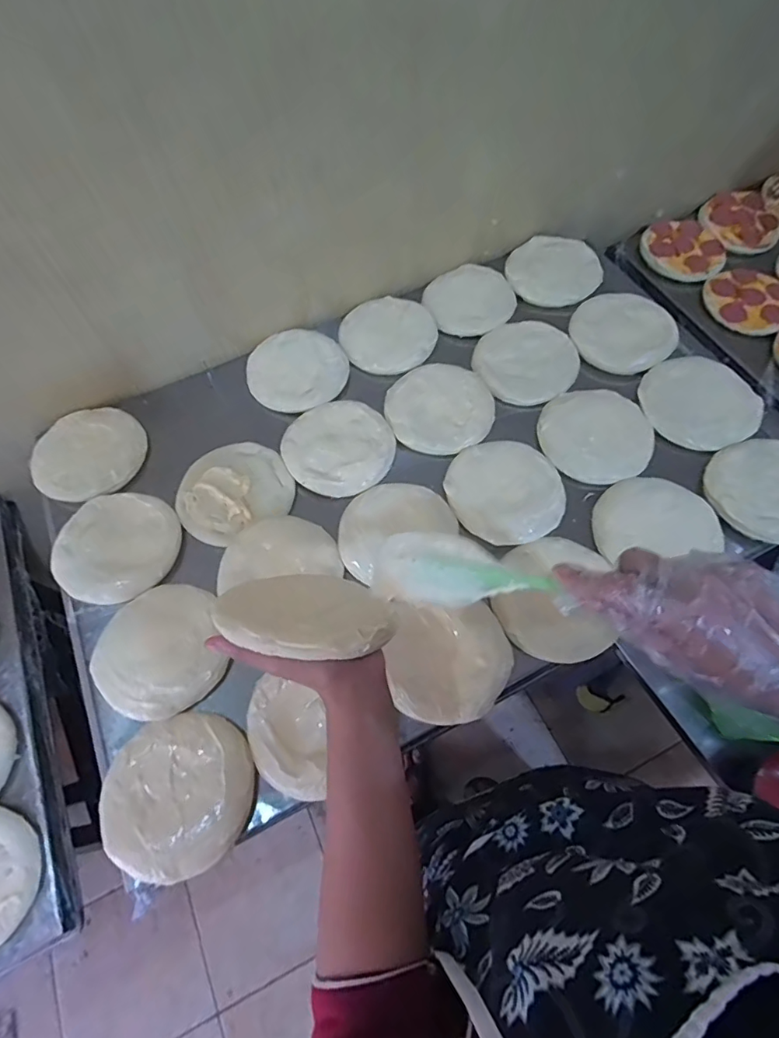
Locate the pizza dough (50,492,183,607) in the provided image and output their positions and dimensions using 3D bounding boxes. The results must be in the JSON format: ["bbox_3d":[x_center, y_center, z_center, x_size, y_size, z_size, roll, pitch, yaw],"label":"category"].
[{"bbox_3d":[-0.334,0.031,0.616,0.137,0.018,0.144,-1,64,2],"label":"pizza dough"}]

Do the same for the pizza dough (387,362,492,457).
[{"bbox_3d":[0.071,-0.158,0.706,0.144,0.009,0.141,-35,68,-14],"label":"pizza dough"}]

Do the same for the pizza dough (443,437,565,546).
[{"bbox_3d":[0.148,-0.041,0.643,0.139,0.013,0.151,-1,64,2],"label":"pizza dough"}]

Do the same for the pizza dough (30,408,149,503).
[{"bbox_3d":[-0.415,-0.092,0.690,0.141,0.025,0.143,0,69,1],"label":"pizza dough"}]

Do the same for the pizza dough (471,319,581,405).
[{"bbox_3d":[0.201,-0.237,0.744,0.147,0.017,0.148,-1,64,2],"label":"pizza dough"}]

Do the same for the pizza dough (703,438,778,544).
[{"bbox_3d":[0.462,-0.037,0.610,0.122,0.025,0.135,-34,68,-14],"label":"pizza dough"}]

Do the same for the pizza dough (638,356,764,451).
[{"bbox_3d":[0.421,-0.164,0.682,0.147,0.012,0.139,-1,64,2],"label":"pizza dough"}]

